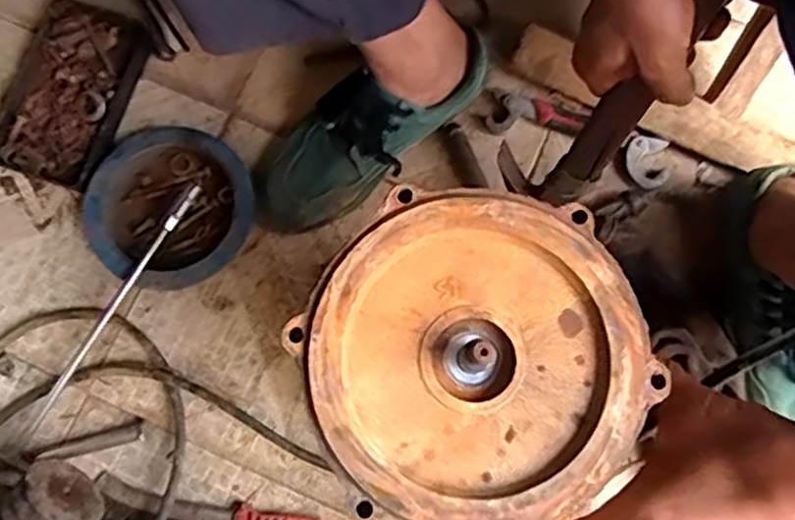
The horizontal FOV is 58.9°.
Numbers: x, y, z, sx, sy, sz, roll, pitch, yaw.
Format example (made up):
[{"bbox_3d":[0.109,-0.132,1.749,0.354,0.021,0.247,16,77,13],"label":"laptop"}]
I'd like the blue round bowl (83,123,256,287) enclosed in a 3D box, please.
[{"bbox_3d":[-0.217,-0.050,0.670,0.150,0.048,0.149,0,79,1],"label":"blue round bowl"}]

